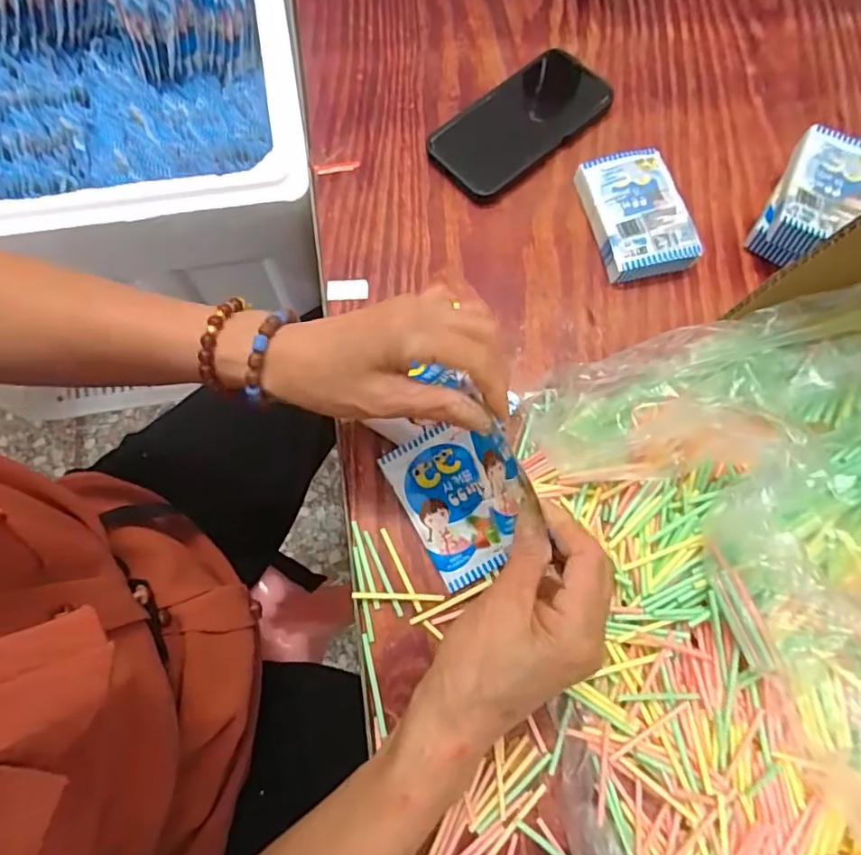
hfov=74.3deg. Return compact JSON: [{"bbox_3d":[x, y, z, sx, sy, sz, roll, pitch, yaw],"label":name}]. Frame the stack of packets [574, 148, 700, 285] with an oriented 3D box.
[{"bbox_3d":[0.169,-0.175,0.468,0.073,0.028,0.105,-13,73,-4],"label":"stack of packets"}]

